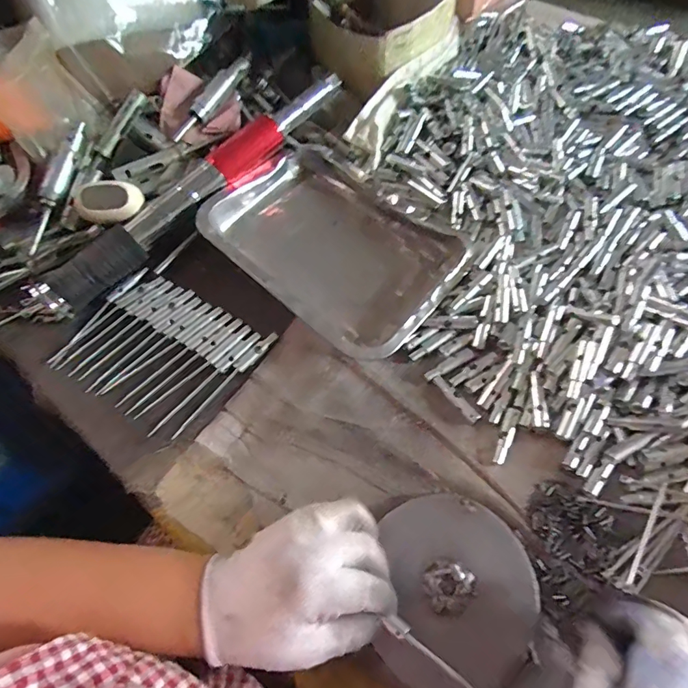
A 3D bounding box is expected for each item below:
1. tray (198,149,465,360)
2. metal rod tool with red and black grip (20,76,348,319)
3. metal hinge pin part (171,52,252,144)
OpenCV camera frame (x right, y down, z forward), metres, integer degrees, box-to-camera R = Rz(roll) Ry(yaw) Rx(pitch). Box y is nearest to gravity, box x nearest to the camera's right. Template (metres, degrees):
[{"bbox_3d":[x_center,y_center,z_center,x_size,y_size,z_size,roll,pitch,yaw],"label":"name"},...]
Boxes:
[{"bbox_3d":[-0.009,-0.103,0.441,0.248,0.039,0.178,37,72,18],"label":"tray"},{"bbox_3d":[-0.148,-0.169,0.453,0.036,0.033,0.391,40,73,19],"label":"metal rod tool with red and black grip"},{"bbox_3d":[-0.149,-0.289,0.484,0.021,0.012,0.147,21,68,12],"label":"metal hinge pin part"}]

